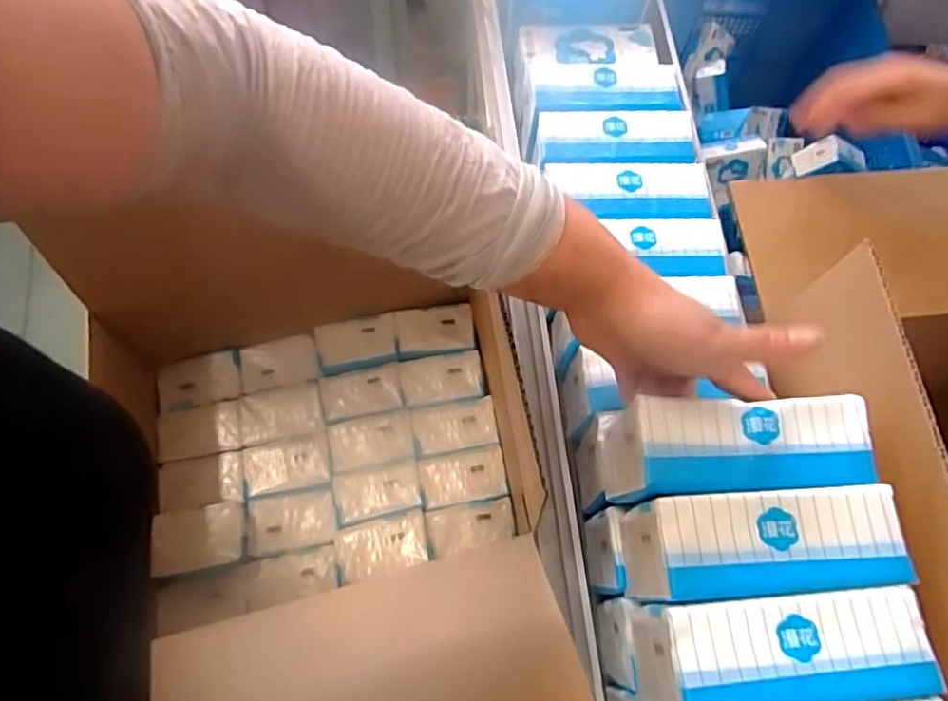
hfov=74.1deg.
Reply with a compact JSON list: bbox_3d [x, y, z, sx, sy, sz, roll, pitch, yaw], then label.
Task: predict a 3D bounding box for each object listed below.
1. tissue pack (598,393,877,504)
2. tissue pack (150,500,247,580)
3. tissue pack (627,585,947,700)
[{"bbox_3d":[0.159,0.063,0.390,0.152,0.068,0.053,-5,69,5],"label":"tissue pack"},{"bbox_3d":[-0.260,0.178,0.593,0.085,0.023,0.058,-9,69,-6],"label":"tissue pack"},{"bbox_3d":[0.168,0.167,0.353,0.147,0.078,0.055,-8,69,6],"label":"tissue pack"}]

